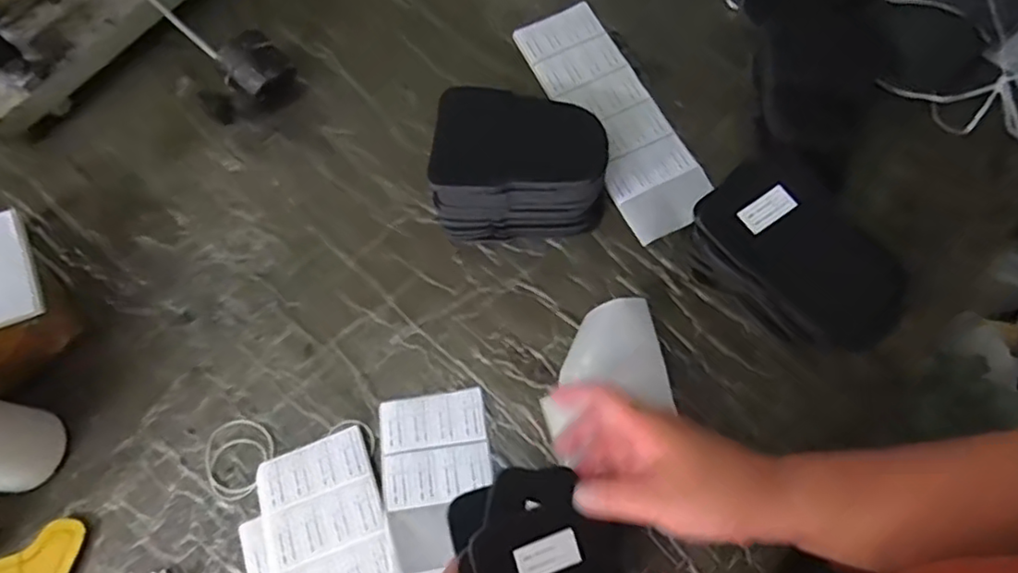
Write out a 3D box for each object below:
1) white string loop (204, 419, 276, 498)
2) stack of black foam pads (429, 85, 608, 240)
[{"bbox_3d":[-0.215,0.135,0.496,0.056,0.005,0.059,0,71,1],"label":"white string loop"},{"bbox_3d":[0.010,-0.098,0.523,0.138,0.085,0.093,1,71,1],"label":"stack of black foam pads"}]

